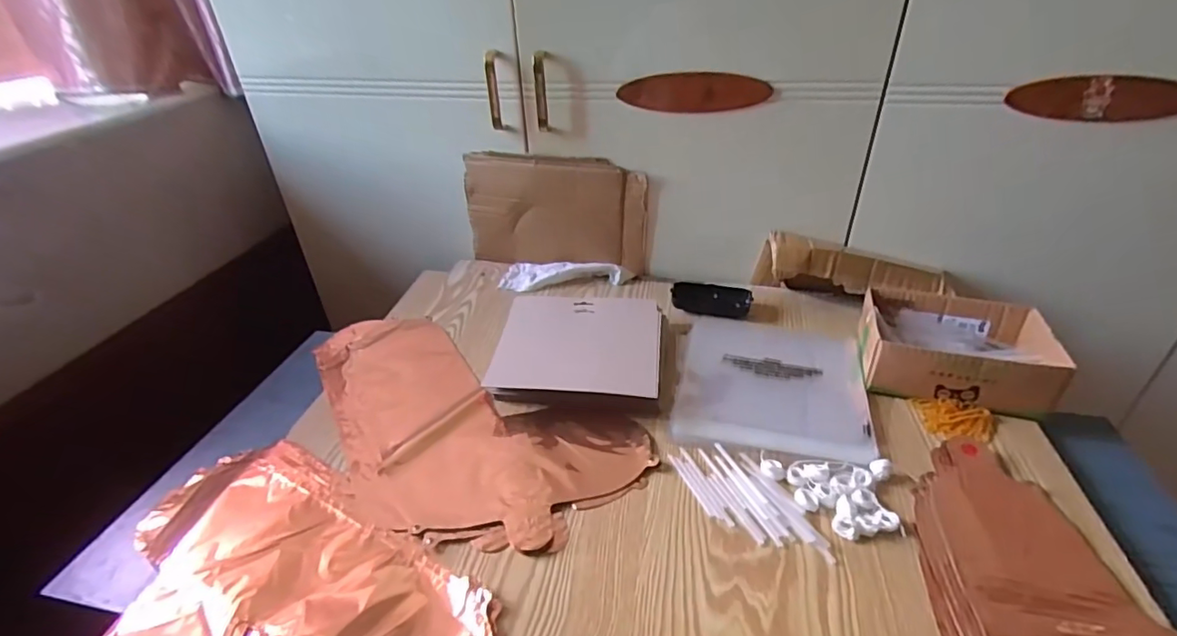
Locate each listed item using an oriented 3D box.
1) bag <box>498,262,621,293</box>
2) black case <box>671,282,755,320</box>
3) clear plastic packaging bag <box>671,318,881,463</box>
[{"bbox_3d":[-0.045,-0.063,0.833,0.176,0.022,0.067,6,35,13],"label":"bag"},{"bbox_3d":[0.174,-0.028,0.773,0.108,0.024,0.054,3,35,9],"label":"black case"},{"bbox_3d":[0.216,0.071,0.648,0.204,0.007,0.222,7,36,14],"label":"clear plastic packaging bag"}]

